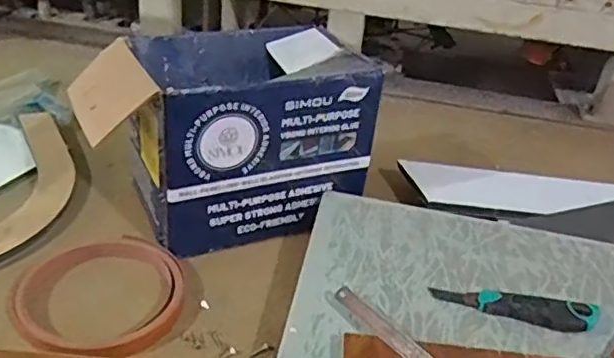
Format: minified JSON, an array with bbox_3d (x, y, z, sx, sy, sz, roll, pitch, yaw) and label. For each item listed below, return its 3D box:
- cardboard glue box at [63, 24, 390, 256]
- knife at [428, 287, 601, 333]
[{"bbox_3d":[-0.117,-0.060,0.834,0.363,0.234,0.198,-11,35,-28],"label":"cardboard glue box"},{"bbox_3d":[0.241,0.146,0.686,0.182,0.023,0.037,11,31,6],"label":"knife"}]

